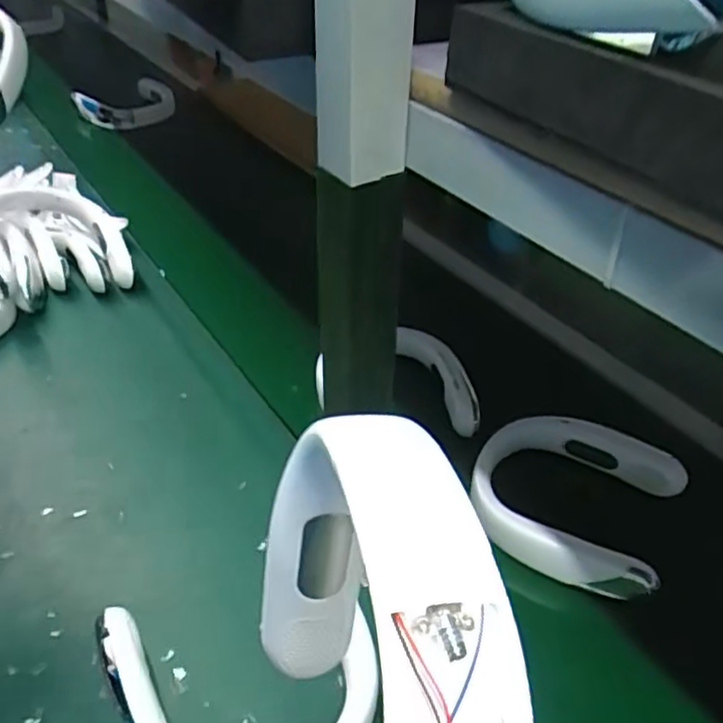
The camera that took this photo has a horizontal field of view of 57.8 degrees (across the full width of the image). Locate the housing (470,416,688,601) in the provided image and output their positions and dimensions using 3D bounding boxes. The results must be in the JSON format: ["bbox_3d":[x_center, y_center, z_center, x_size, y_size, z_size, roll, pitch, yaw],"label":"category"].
[{"bbox_3d":[0.219,0.136,0.683,0.194,0.047,0.194,21,42,21],"label":"housing"}]

